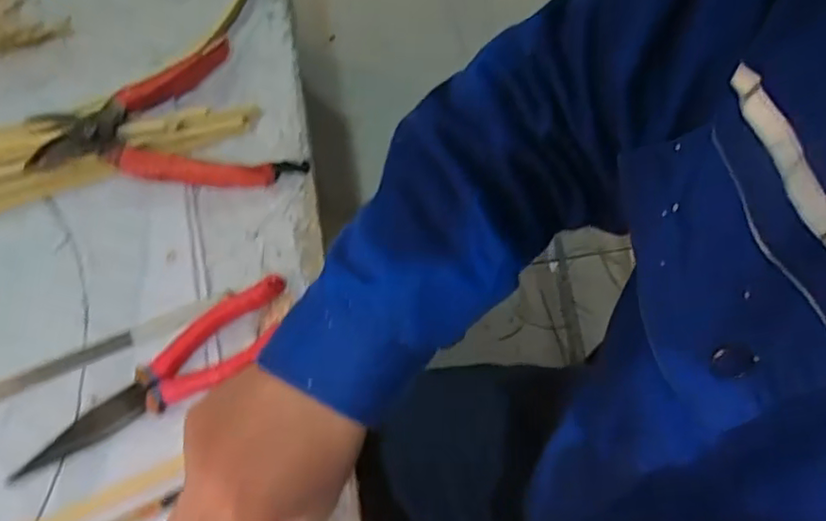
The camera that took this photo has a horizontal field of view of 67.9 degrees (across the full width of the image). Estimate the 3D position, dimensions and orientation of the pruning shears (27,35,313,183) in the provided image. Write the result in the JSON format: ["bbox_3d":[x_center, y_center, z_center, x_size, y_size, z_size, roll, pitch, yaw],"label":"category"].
[{"bbox_3d":[-0.193,-0.089,0.469,0.175,0.037,0.135,-28,65,-17],"label":"pruning shears"}]

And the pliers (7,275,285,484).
[{"bbox_3d":[-0.157,0.075,0.389,0.186,0.015,0.045,-33,66,-19],"label":"pliers"}]

